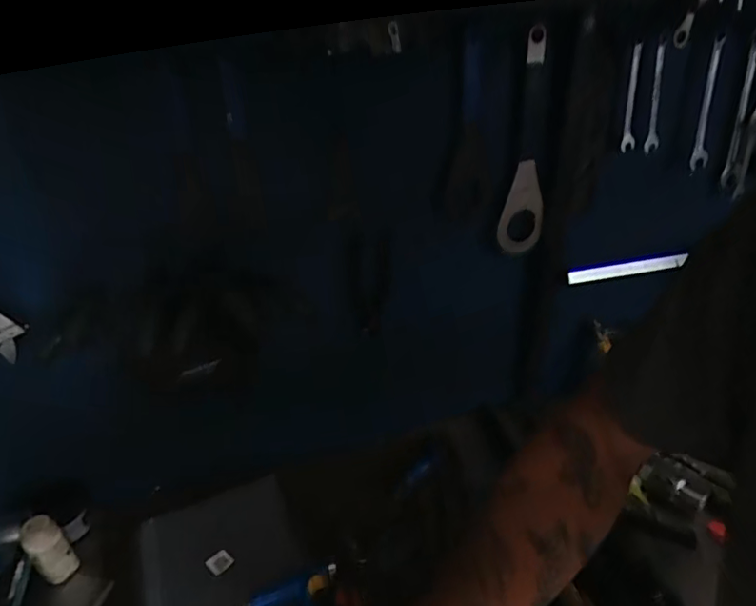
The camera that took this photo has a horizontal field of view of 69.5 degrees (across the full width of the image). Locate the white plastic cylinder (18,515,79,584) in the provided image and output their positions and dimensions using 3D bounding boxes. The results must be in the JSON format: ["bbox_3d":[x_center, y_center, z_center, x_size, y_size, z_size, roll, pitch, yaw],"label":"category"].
[{"bbox_3d":[-0.381,0.284,0.630,0.036,0.076,0.038,-2,28,1],"label":"white plastic cylinder"}]

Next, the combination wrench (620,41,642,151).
[{"bbox_3d":[0.327,-0.262,0.697,0.019,0.127,0.004,-8,23,-13],"label":"combination wrench"}]

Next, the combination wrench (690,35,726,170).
[{"bbox_3d":[0.438,-0.263,0.725,0.032,0.160,0.004,-15,25,-17],"label":"combination wrench"}]

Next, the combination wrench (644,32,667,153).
[{"bbox_3d":[0.362,-0.269,0.703,0.021,0.139,0.004,-8,23,-13],"label":"combination wrench"}]

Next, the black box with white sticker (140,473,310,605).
[{"bbox_3d":[-0.192,0.305,0.666,0.180,0.028,0.176,-14,30,-20],"label":"black box with white sticker"}]

